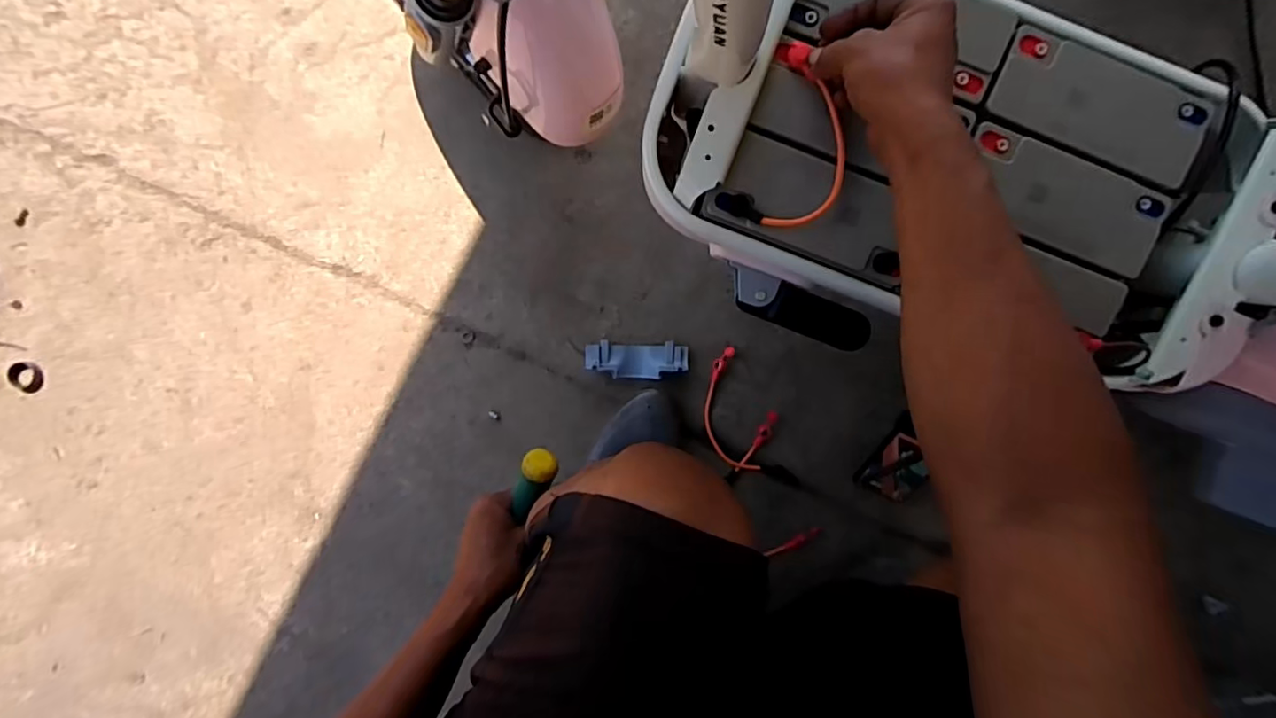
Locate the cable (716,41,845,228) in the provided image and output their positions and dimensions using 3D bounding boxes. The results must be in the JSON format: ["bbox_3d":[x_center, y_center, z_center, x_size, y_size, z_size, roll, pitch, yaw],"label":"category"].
[{"bbox_3d":[0.125,-0.168,0.448,0.081,0.030,0.126,19,90,-2],"label":"cable"}]

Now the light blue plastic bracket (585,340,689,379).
[{"bbox_3d":[-0.001,0.001,0.723,0.130,0.042,0.046,1,90,-2],"label":"light blue plastic bracket"}]

